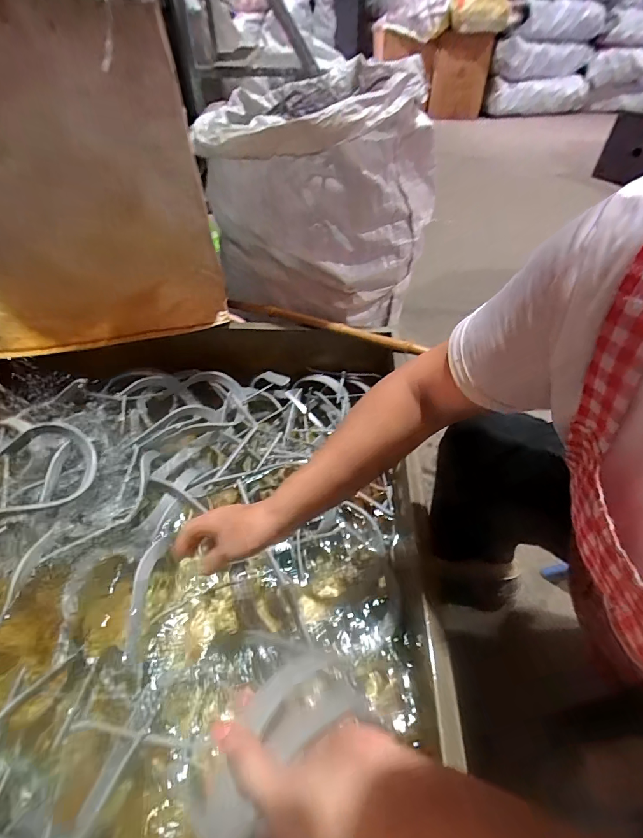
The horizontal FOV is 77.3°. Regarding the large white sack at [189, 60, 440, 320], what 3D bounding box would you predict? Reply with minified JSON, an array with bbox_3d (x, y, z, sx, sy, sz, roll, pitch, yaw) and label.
[{"bbox_3d":[0.001,-0.490,0.870,0.431,0.392,0.434,16,48,14],"label":"large white sack"}]

